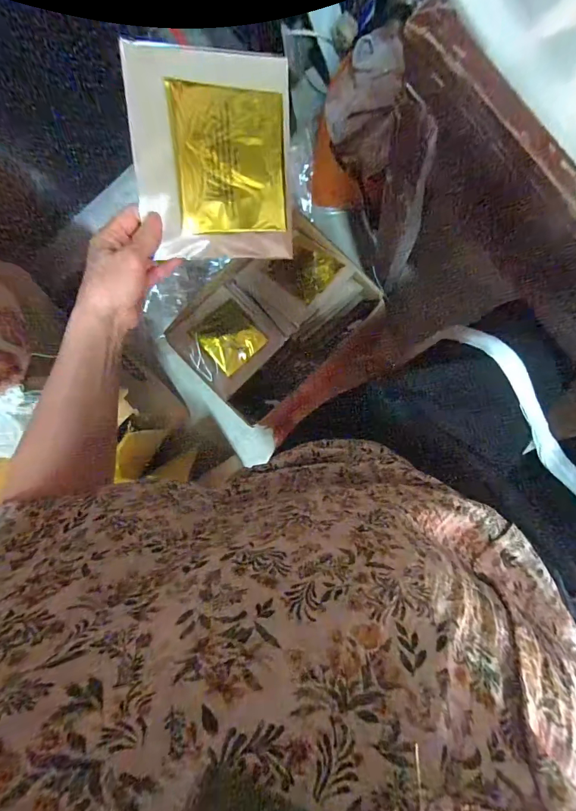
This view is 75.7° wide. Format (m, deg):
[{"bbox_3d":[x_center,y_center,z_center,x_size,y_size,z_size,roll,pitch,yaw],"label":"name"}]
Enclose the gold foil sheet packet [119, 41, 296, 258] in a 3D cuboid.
[{"bbox_3d":[-0.078,-0.261,0.397,0.163,0.008,0.188,-5,109,-13],"label":"gold foil sheet packet"}]

